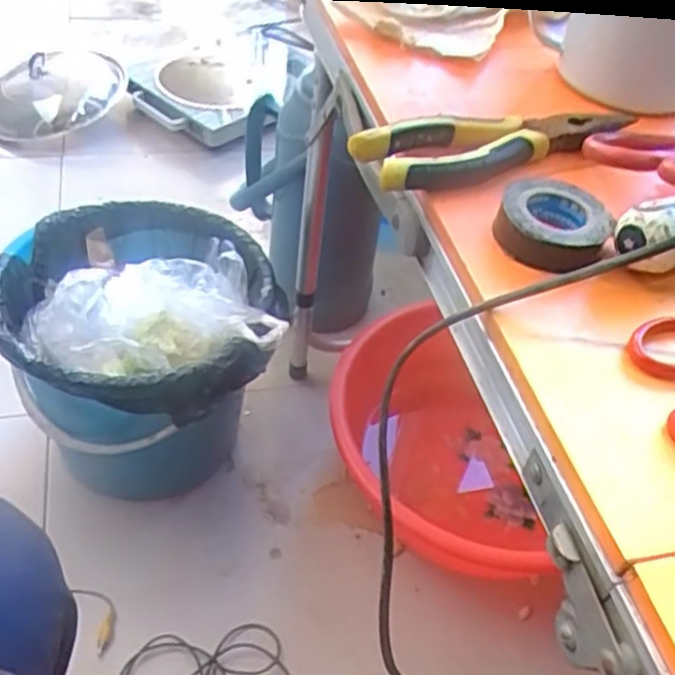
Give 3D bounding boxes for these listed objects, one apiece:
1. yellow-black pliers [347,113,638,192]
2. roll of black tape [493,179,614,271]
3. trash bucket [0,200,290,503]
[{"bbox_3d":[0.096,-0.109,0.401,0.168,0.028,0.042,-12,49,-15],"label":"yellow-black pliers"},{"bbox_3d":[0.105,-0.056,0.351,0.051,0.019,0.052,2,47,-2],"label":"roll of black tape"},{"bbox_3d":[-0.216,0.032,0.828,0.285,0.273,0.262,4,46,-4],"label":"trash bucket"}]

